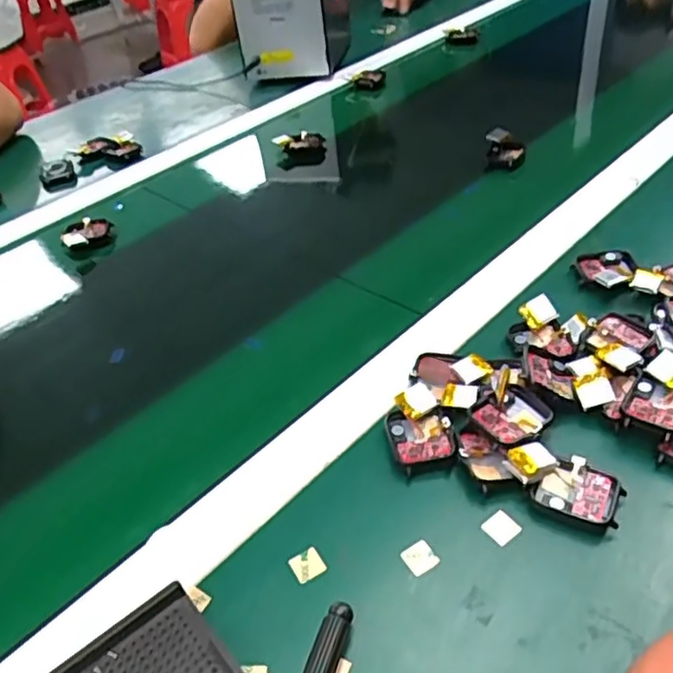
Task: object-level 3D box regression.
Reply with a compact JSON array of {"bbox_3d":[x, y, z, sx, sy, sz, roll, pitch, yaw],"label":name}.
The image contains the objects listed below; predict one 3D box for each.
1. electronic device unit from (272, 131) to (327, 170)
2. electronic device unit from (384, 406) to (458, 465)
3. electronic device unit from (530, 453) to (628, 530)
[{"bbox_3d":[-0.042,-0.217,0.749,0.058,0.033,0.028,-6,40,1],"label":"electronic device unit"},{"bbox_3d":[0.050,0.062,0.390,0.039,0.014,0.040,-8,40,0],"label":"electronic device unit"},{"bbox_3d":[0.131,0.085,0.351,0.044,0.014,0.037,14,44,24],"label":"electronic device unit"}]

